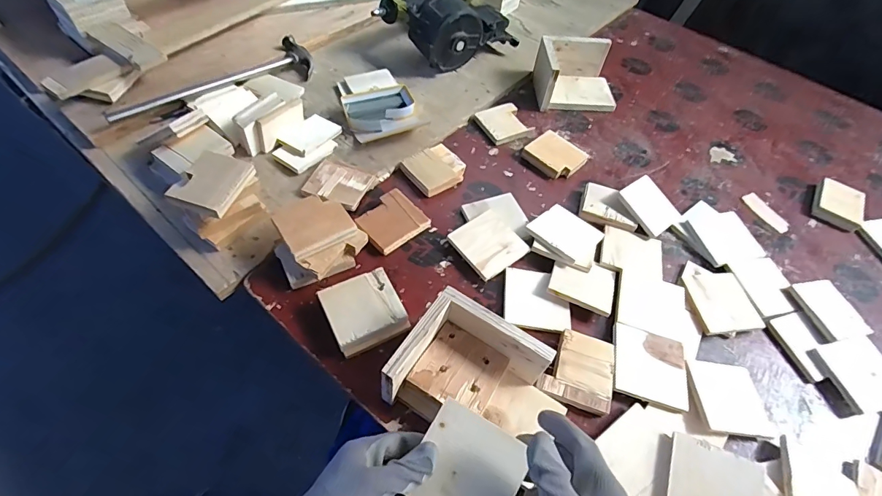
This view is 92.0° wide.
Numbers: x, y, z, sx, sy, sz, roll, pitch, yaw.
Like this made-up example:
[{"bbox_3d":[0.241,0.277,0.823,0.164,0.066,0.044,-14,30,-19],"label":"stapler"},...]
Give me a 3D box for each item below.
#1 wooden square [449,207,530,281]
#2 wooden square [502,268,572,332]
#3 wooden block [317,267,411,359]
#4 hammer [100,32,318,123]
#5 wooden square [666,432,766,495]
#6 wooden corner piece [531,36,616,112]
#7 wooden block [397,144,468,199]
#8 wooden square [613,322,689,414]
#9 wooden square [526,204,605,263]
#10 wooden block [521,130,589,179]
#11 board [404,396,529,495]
[{"bbox_3d":[0.070,-0.007,0.633,0.087,0.006,0.090,-34,71,-21],"label":"wooden square"},{"bbox_3d":[0.135,0.073,0.599,0.089,0.009,0.090,7,56,1],"label":"wooden square"},{"bbox_3d":[-0.098,0.082,0.551,0.092,0.029,0.092,-23,61,-18],"label":"wooden block"},{"bbox_3d":[-0.404,-0.294,0.774,0.363,0.042,0.087,-33,68,-26],"label":"hammer"},{"bbox_3d":[0.299,0.264,0.464,0.093,0.013,0.091,18,58,20],"label":"wooden square"},{"bbox_3d":[0.276,-0.356,0.864,0.156,0.088,0.123,-1,56,-5],"label":"wooden corner piece"},{"bbox_3d":[-0.010,-0.133,0.727,0.092,0.018,0.087,-33,65,-23],"label":"wooden block"},{"bbox_3d":[0.269,0.153,0.549,0.093,0.012,0.090,15,57,6],"label":"wooden square"},{"bbox_3d":[0.192,-0.025,0.655,0.096,0.009,0.088,-30,66,-35],"label":"wooden square"},{"bbox_3d":[0.207,-0.168,0.769,0.093,0.020,0.085,40,63,21],"label":"wooden block"},{"bbox_3d":[0.022,0.197,0.375,0.089,0.007,0.091,30,71,12],"label":"board"}]

